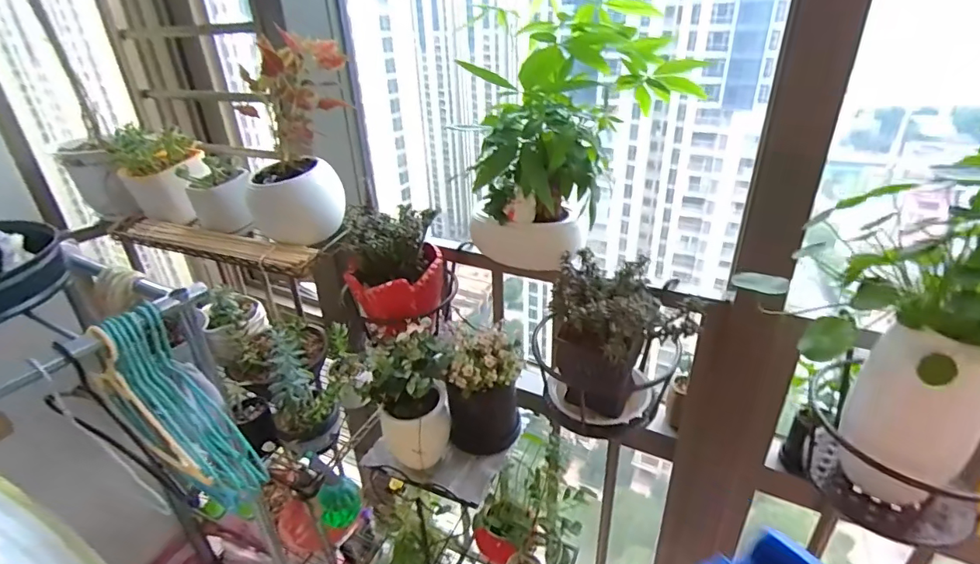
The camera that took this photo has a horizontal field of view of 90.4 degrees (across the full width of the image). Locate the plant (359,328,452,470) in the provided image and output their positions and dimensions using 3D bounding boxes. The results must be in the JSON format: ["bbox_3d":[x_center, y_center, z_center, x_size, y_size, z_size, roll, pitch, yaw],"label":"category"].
[{"bbox_3d":[-0.137,0.201,0.821,0.130,0.267,0.122,10,31,22],"label":"plant"}]

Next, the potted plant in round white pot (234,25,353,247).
[{"bbox_3d":[-0.369,-0.266,0.947,0.198,0.363,0.187,-9,29,-13],"label":"potted plant in round white pot"}]

